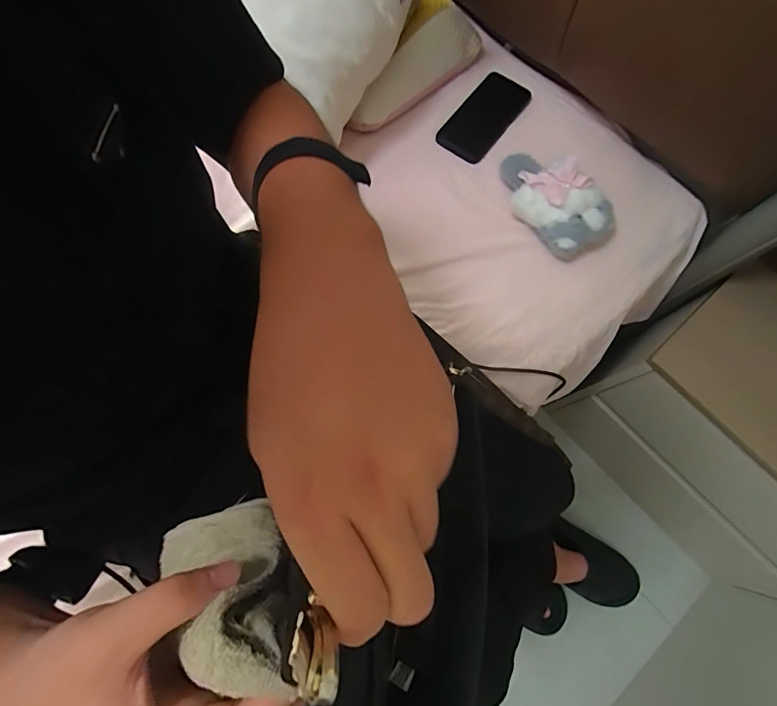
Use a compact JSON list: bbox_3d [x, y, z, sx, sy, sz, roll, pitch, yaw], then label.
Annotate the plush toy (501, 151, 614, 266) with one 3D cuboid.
[{"bbox_3d":[0.226,-0.213,0.576,0.092,0.060,0.185,-41,78,-11],"label":"plush toy"}]

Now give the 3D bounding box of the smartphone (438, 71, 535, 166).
[{"bbox_3d":[0.151,-0.375,0.650,0.081,0.012,0.162,35,76,10],"label":"smartphone"}]

